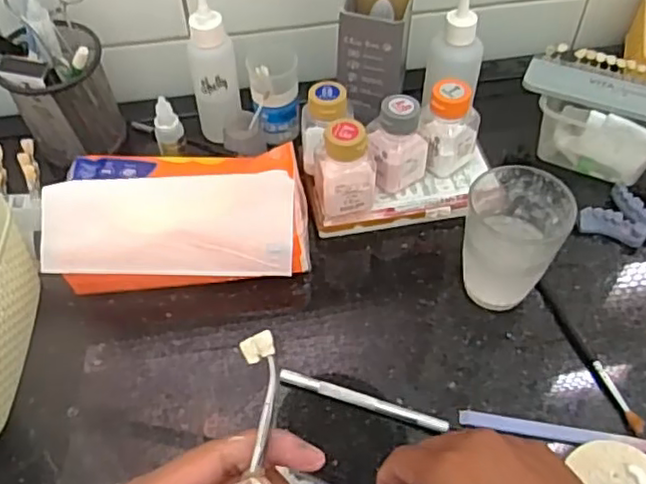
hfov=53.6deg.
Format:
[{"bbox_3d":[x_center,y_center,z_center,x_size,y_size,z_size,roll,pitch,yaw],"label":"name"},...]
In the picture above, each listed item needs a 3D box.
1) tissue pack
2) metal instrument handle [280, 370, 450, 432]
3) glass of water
[{"bbox_3d":[-0.105,-0.021,0.484,0.184,0.079,0.103,-4,52,-1],"label":"tissue pack"},{"bbox_3d":[0.026,0.105,0.424,0.113,0.009,0.011,14,54,13],"label":"metal instrument handle"},{"bbox_3d":[0.131,0.002,0.450,0.065,0.092,0.065,15,54,14],"label":"glass of water"}]

